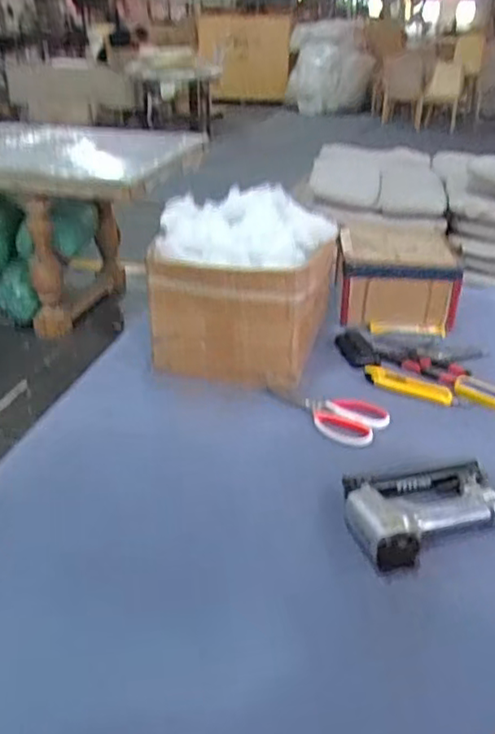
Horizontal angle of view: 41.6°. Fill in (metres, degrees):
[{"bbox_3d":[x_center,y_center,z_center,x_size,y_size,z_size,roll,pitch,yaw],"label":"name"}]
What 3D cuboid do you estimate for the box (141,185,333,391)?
[{"bbox_3d":[-0.009,-0.119,1.047,0.261,0.243,0.212,7,28,11],"label":"box"}]

